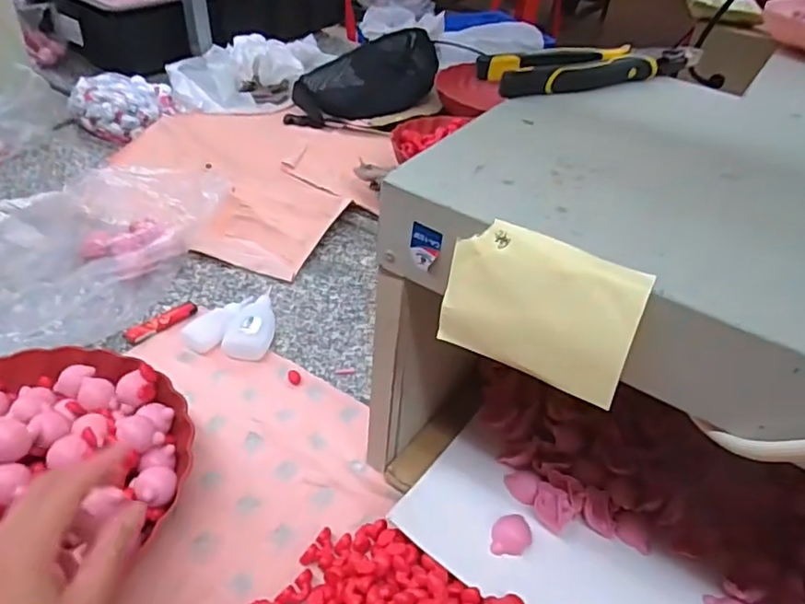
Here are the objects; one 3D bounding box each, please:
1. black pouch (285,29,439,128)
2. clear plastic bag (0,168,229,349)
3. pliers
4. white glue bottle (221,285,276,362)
[{"bbox_3d":[-0.057,-0.408,1.113,0.145,0.070,0.365,33,47,29],"label":"black pouch"},{"bbox_3d":[-0.354,-0.062,0.652,0.189,0.088,0.314,21,42,18],"label":"clear plastic bag"},{"bbox_3d":[0.153,-0.186,0.478,0.191,0.018,0.044,-11,43,-19],"label":"pliers"},{"bbox_3d":[-0.147,0.018,0.633,0.044,0.027,0.110,12,41,7],"label":"white glue bottle"}]

